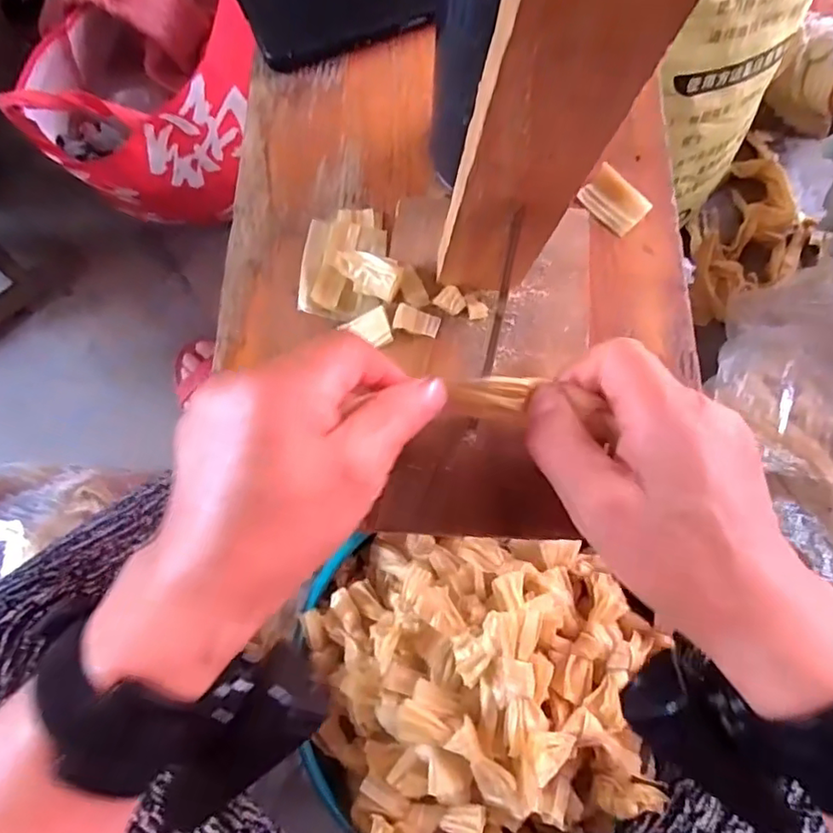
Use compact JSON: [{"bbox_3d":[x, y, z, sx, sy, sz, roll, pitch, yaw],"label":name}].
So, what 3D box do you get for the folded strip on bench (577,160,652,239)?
[{"bbox_3d":[0.105,-0.115,0.314,0.034,0.006,0.026,42,78,11],"label":"folded strip on bench"}]

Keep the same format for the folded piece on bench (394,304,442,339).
[{"bbox_3d":[0.000,-0.045,0.283,0.021,0.006,0.013,15,74,4],"label":"folded piece on bench"}]

